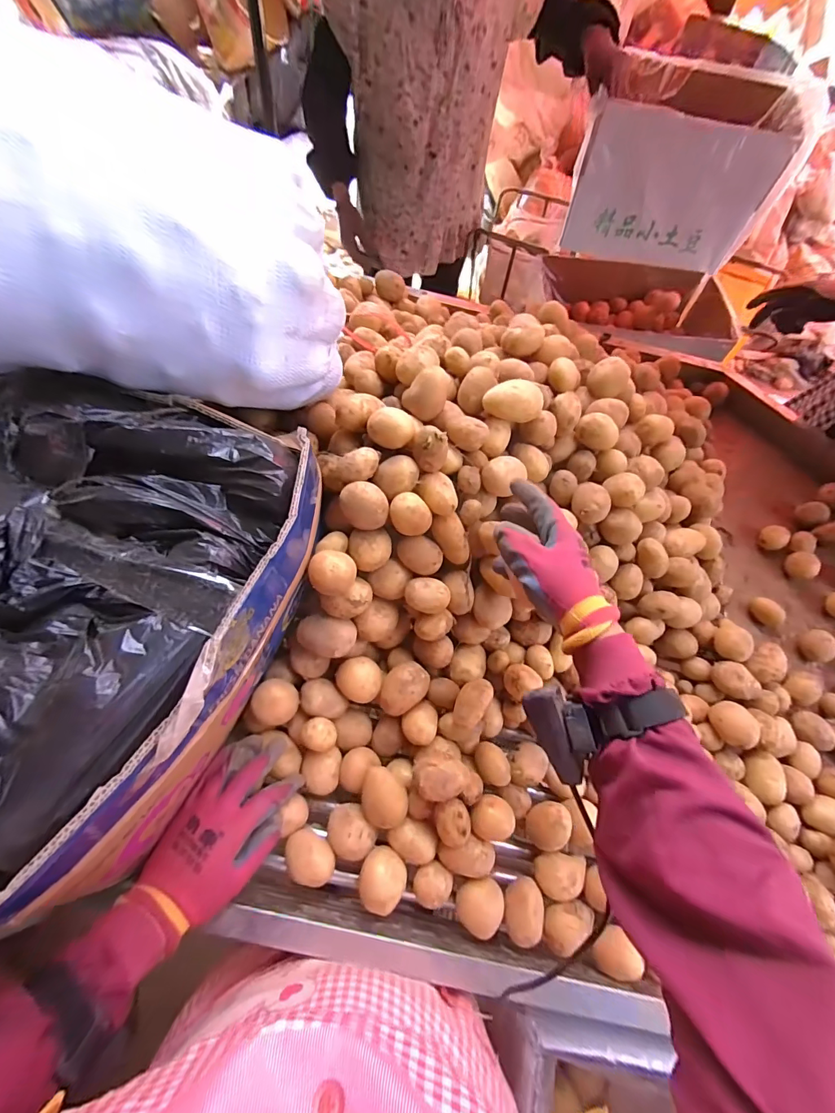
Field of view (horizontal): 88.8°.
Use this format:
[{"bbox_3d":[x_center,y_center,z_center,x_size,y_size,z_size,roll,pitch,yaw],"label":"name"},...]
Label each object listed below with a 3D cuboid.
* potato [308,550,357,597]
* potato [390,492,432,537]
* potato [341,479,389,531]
[{"bbox_3d":[-0.085,0.015,0.428,0.045,0.033,0.036,-11,65,-7],"label":"potato"},{"bbox_3d":[-0.007,-0.045,0.452,0.042,0.032,0.033,-11,65,-7],"label":"potato"},{"bbox_3d":[-0.054,-0.053,0.441,0.046,0.039,0.033,3,64,-1],"label":"potato"}]

